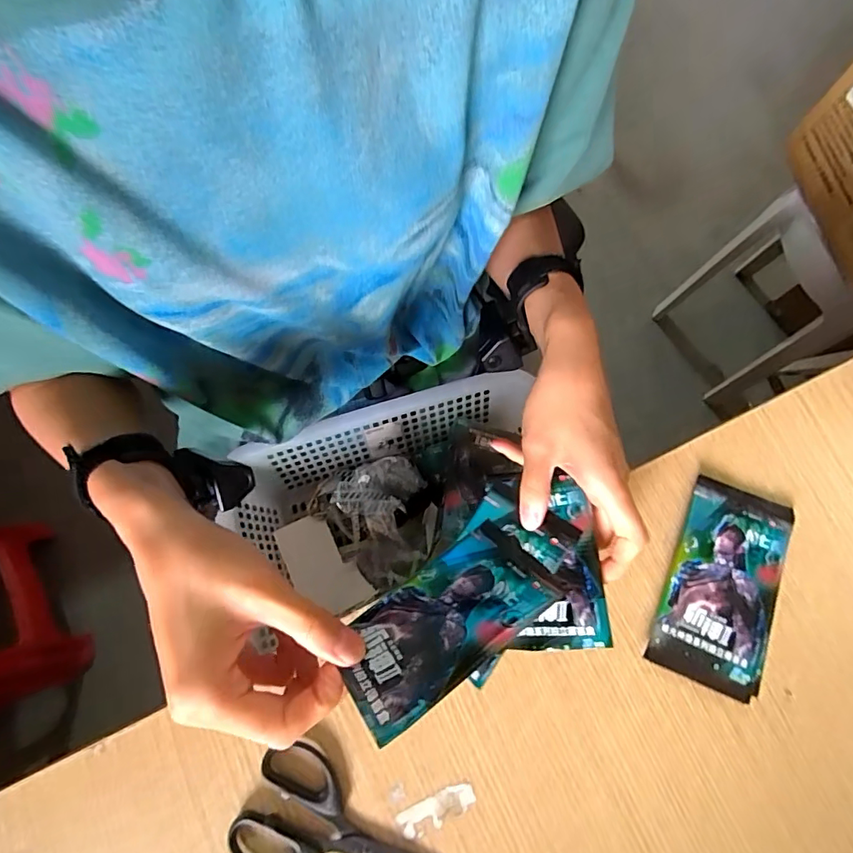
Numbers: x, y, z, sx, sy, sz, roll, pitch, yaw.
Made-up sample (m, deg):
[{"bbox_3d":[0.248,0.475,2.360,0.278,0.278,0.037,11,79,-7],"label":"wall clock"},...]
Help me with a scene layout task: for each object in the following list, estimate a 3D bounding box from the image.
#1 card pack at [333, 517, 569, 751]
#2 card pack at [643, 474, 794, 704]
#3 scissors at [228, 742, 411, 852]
[{"bbox_3d":[0.008,0.101,0.262,0.113,0.007,0.070,-29,34,-20],"label":"card pack"},{"bbox_3d":[0.214,0.112,0.353,0.078,0.012,0.141,22,77,5],"label":"card pack"},{"bbox_3d":[-0.051,0.272,0.311,0.150,0.013,0.069,32,78,8],"label":"scissors"}]

